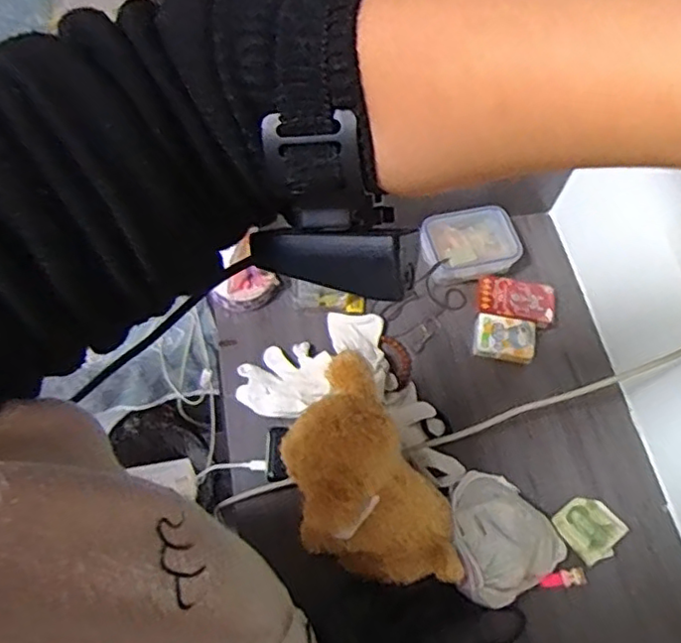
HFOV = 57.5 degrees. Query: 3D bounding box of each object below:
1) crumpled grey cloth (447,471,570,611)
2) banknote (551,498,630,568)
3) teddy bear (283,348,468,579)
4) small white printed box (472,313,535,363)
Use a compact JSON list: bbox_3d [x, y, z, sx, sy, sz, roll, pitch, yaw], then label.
[{"bbox_3d":[0.167,0.232,0.680,0.126,0.068,0.128,-24,67,-15],"label":"crumpled grey cloth"},{"bbox_3d":[0.288,0.237,0.716,0.072,0.007,0.066,-29,56,-25],"label":"banknote"},{"bbox_3d":[0.023,0.163,0.612,0.144,0.152,0.226,-34,70,-19],"label":"teddy bear"},{"bbox_3d":[0.215,0.023,0.816,0.079,0.021,0.059,13,63,3],"label":"small white printed box"}]

